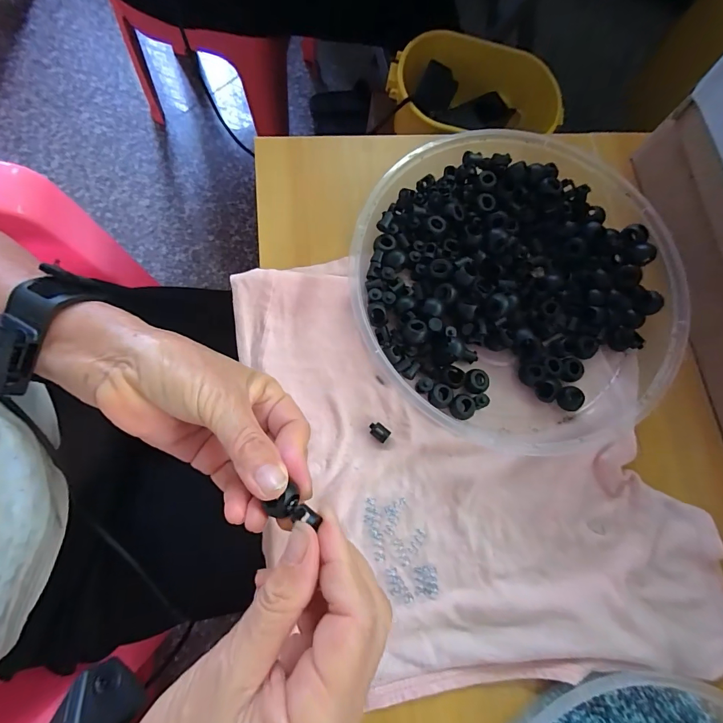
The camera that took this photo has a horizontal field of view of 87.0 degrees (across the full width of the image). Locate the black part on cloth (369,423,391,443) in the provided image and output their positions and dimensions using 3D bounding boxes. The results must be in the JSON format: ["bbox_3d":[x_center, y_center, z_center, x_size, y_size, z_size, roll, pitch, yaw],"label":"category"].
[{"bbox_3d":[0.012,0.049,0.262,0.015,0.004,0.010,39,77,3],"label":"black part on cloth"}]

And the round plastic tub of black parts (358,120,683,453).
[{"bbox_3d":[0.117,-0.062,0.281,0.227,0.037,0.230,1,78,-6],"label":"round plastic tub of black parts"}]

